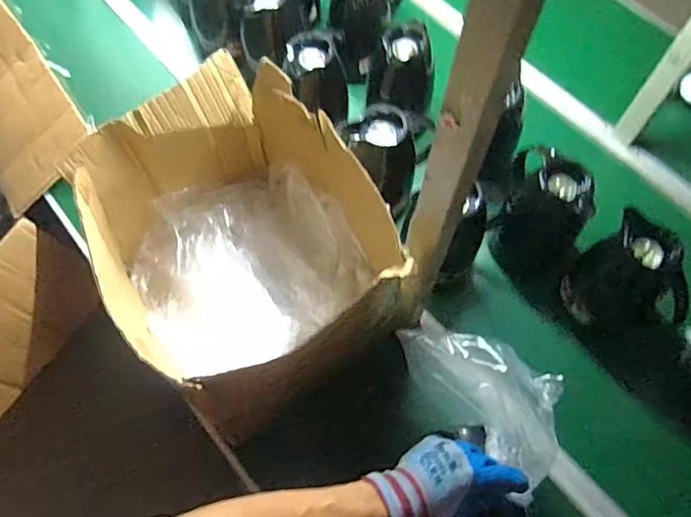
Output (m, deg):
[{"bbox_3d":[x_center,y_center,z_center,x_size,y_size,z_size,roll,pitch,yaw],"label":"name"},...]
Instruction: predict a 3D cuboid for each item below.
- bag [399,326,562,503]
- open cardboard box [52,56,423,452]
[{"bbox_3d":[0.189,0.165,0.672,0.135,0.043,0.228,-28,66,-17],"label":"bag"},{"bbox_3d":[-0.150,-0.009,0.748,0.321,0.281,0.409,-26,65,-16],"label":"open cardboard box"}]

